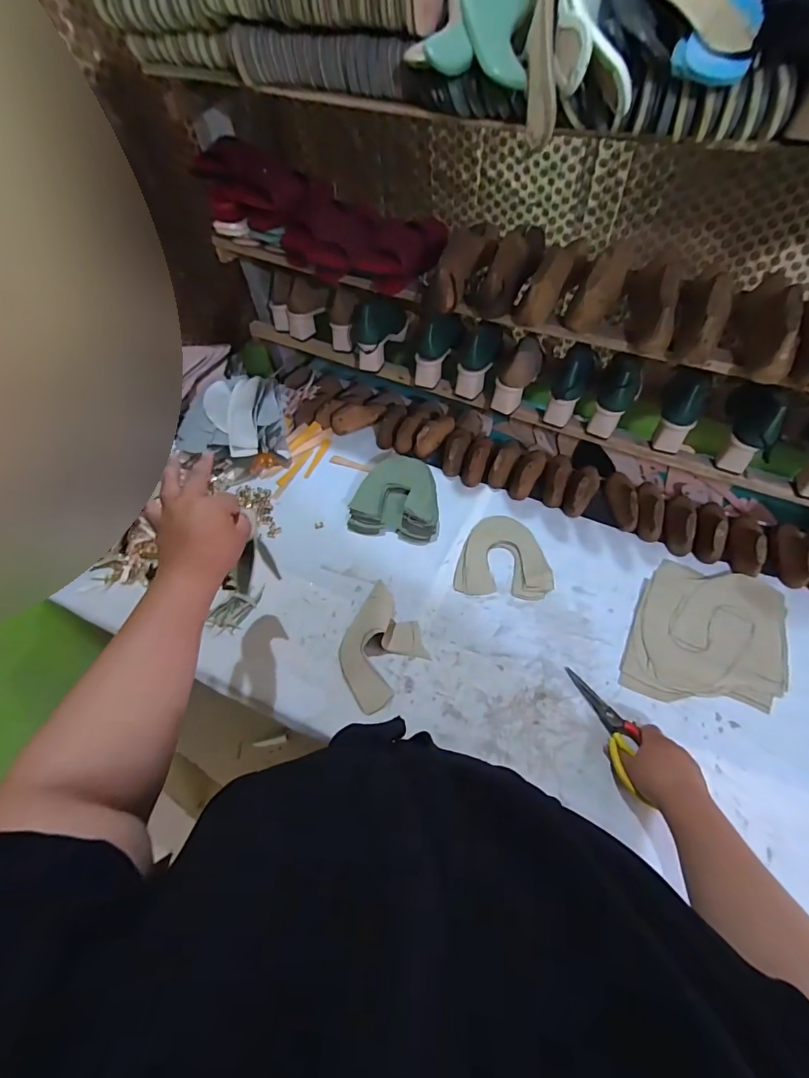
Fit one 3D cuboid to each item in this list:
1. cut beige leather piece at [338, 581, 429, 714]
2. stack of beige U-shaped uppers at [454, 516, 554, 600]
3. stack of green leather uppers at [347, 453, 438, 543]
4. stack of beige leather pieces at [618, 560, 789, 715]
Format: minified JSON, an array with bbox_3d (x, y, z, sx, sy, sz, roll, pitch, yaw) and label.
[{"bbox_3d":[-0.045,0.173,0.722,0.132,0.056,0.153,37,65,25],"label":"cut beige leather piece"},{"bbox_3d":[0.185,0.030,0.836,0.167,0.008,0.170,4,56,6],"label":"stack of beige U-shaped uppers"},{"bbox_3d":[-0.011,-0.083,0.896,0.166,0.048,0.168,10,57,10],"label":"stack of green leather uppers"},{"bbox_3d":[0.494,0.155,0.728,0.221,0.013,0.274,22,59,17],"label":"stack of beige leather pieces"}]

